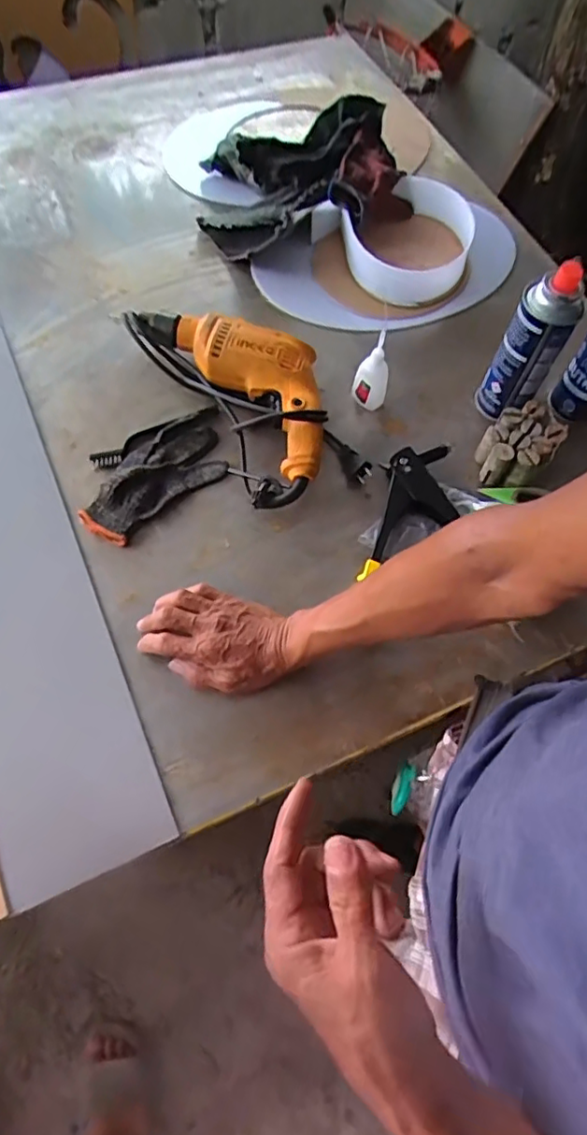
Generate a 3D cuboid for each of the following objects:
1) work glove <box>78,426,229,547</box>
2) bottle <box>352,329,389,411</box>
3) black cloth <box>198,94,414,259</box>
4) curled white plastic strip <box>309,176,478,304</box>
[{"bbox_3d":[-0.159,-0.101,0.695,0.179,0.020,0.082,-38,72,-20],"label":"work glove"},{"bbox_3d":[0.099,-0.239,0.742,0.040,0.099,0.032,26,64,8],"label":"bottle"},{"bbox_3d":[0.009,-0.584,0.885,0.295,0.092,0.253,-15,66,-12],"label":"black cloth"},{"bbox_3d":[0.168,-0.483,0.867,0.207,0.049,0.201,-35,71,-19],"label":"curled white plastic strip"}]

